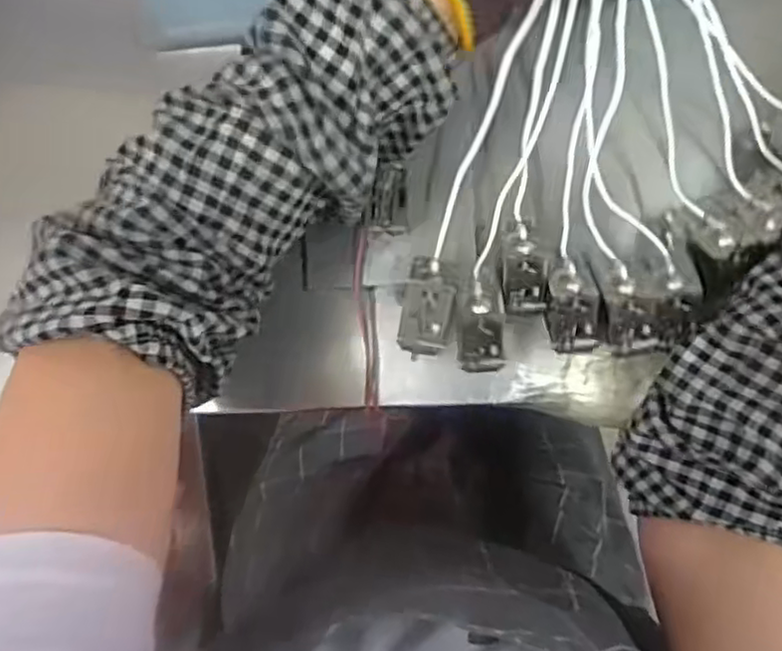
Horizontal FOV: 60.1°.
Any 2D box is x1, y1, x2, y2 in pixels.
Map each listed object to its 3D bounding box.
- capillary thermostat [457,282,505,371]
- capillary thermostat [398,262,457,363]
[{"bbox_3d":[0.047,0.002,0.349,0.023,0.024,0.043,-2,86,7],"label":"capillary thermostat"},{"bbox_3d":[0.019,-0.009,0.345,0.026,0.015,0.049,10,88,8],"label":"capillary thermostat"}]

